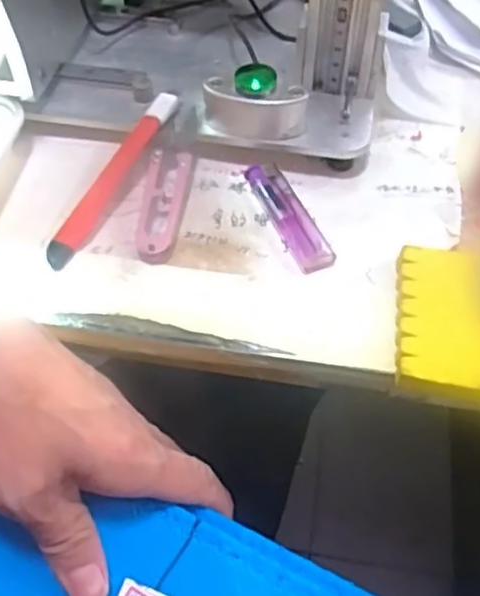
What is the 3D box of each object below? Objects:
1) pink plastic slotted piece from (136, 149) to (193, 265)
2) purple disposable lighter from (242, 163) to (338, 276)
[{"bbox_3d":[-0.042,-0.051,0.361,0.022,0.013,0.073,7,53,5],"label":"pink plastic slotted piece"},{"bbox_3d":[0.027,-0.045,0.359,0.020,0.008,0.076,-19,55,-14],"label":"purple disposable lighter"}]

